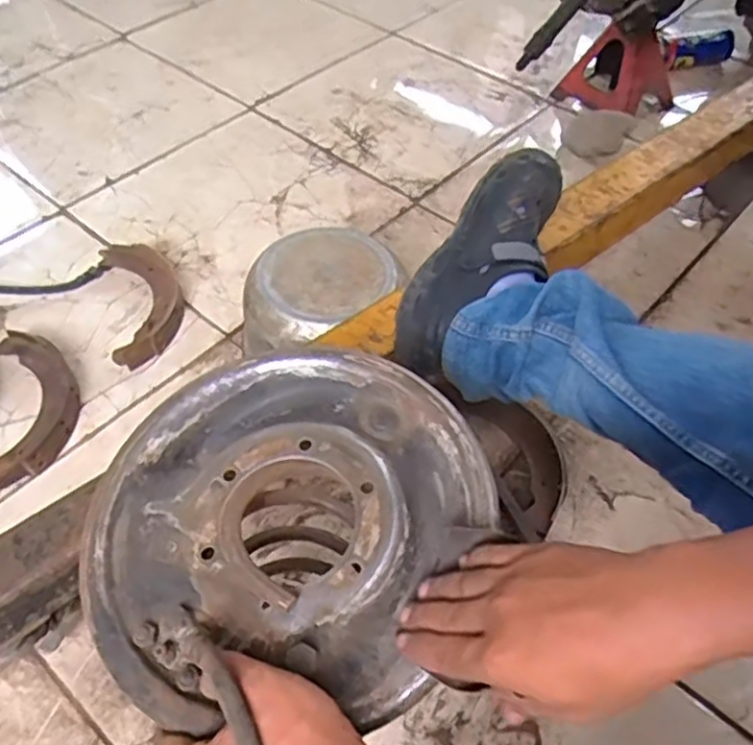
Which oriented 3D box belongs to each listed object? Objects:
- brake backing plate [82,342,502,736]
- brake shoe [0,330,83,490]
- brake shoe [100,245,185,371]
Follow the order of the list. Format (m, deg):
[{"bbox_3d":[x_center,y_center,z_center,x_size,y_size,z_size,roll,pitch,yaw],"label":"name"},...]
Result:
[{"bbox_3d":[-0.062,0.097,0.472,0.245,0.053,0.257,1,53,-2],"label":"brake backing plate"},{"bbox_3d":[-0.430,0.047,0.874,0.120,0.030,0.224,1,53,-2],"label":"brake shoe"},{"bbox_3d":[-0.321,-0.100,0.989,0.099,0.035,0.211,-12,55,-12],"label":"brake shoe"}]

